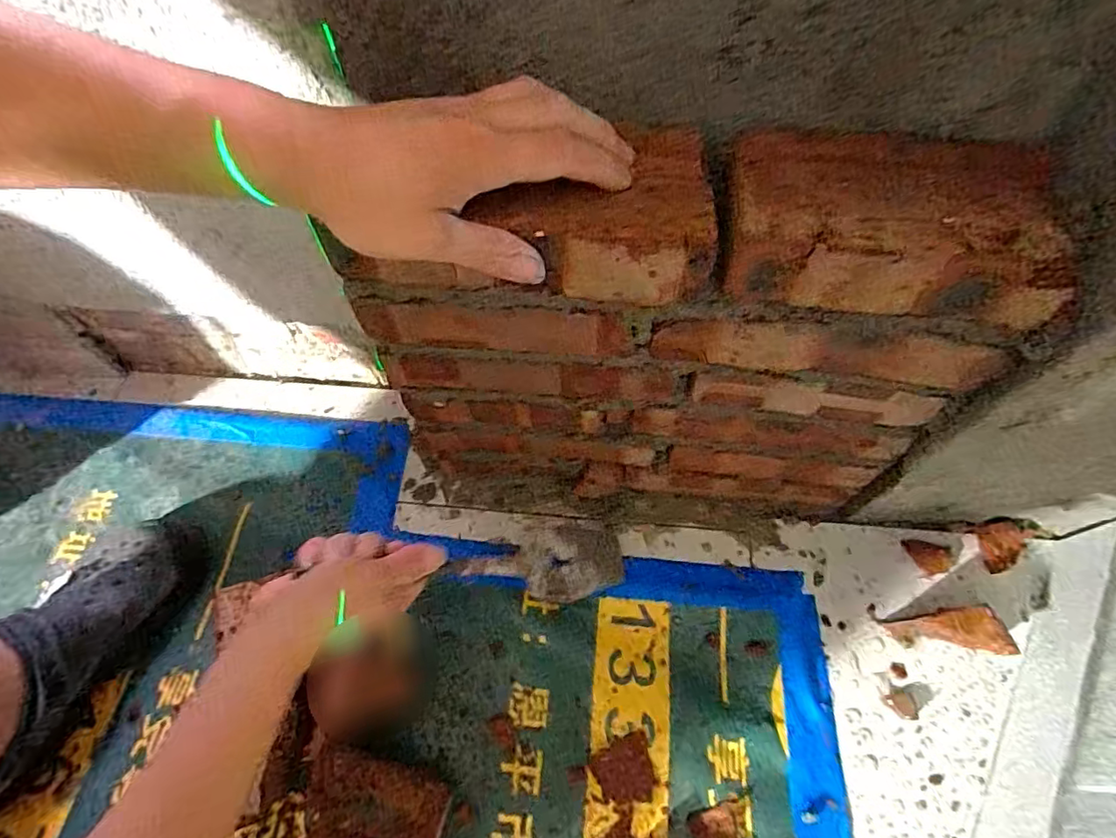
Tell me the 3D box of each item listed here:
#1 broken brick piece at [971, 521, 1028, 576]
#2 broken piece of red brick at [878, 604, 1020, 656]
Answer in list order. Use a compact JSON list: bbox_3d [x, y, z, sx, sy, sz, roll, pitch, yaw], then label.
[{"bbox_3d":[0.430,0.121,0.521,0.046,0.016,0.045,-8,61,-1],"label":"broken brick piece"},{"bbox_3d":[0.339,0.181,0.471,0.084,0.052,0.031,6,62,7],"label":"broken piece of red brick"}]

